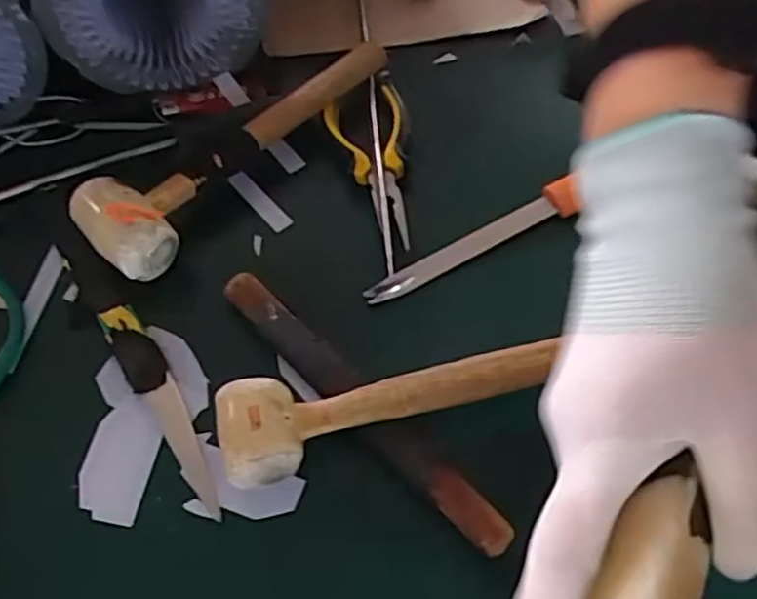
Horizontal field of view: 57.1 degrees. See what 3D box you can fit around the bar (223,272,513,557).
[{"bbox_3d":[-0.011,0.061,0.413,0.026,0.026,0.224,-40,68,-21],"label":"bar"}]

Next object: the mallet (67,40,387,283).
[{"bbox_3d":[-0.093,-0.110,0.497,0.257,0.041,0.090,-40,69,-21],"label":"mallet"}]

